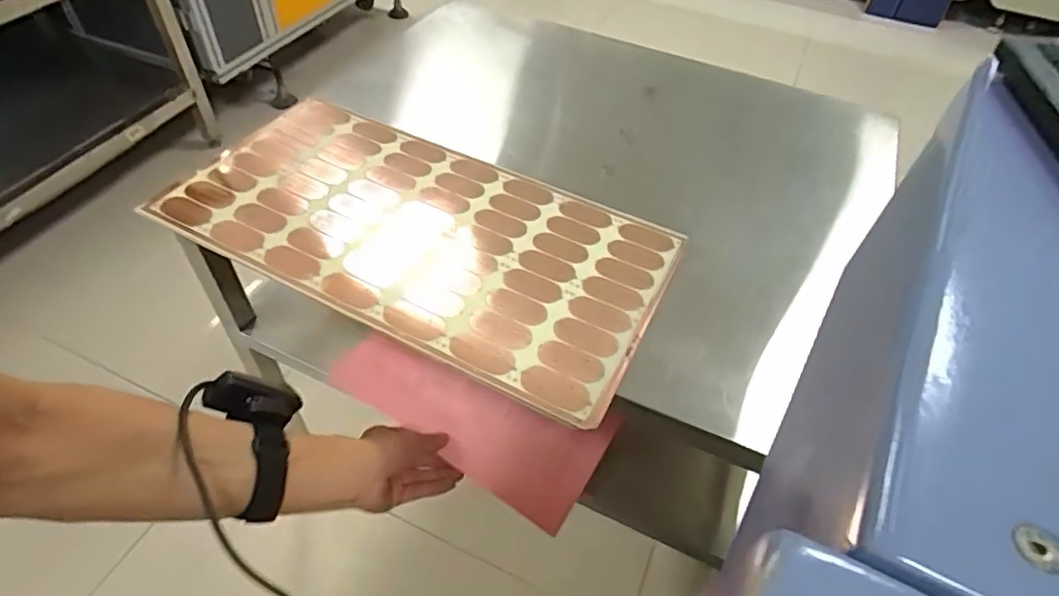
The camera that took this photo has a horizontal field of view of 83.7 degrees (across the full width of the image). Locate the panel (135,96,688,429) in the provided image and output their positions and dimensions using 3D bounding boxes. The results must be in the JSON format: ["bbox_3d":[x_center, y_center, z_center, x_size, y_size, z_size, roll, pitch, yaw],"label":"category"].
[{"bbox_3d":[-0.114,-0.071,0.596,0.489,0.011,0.253,23,50,15],"label":"panel"}]

